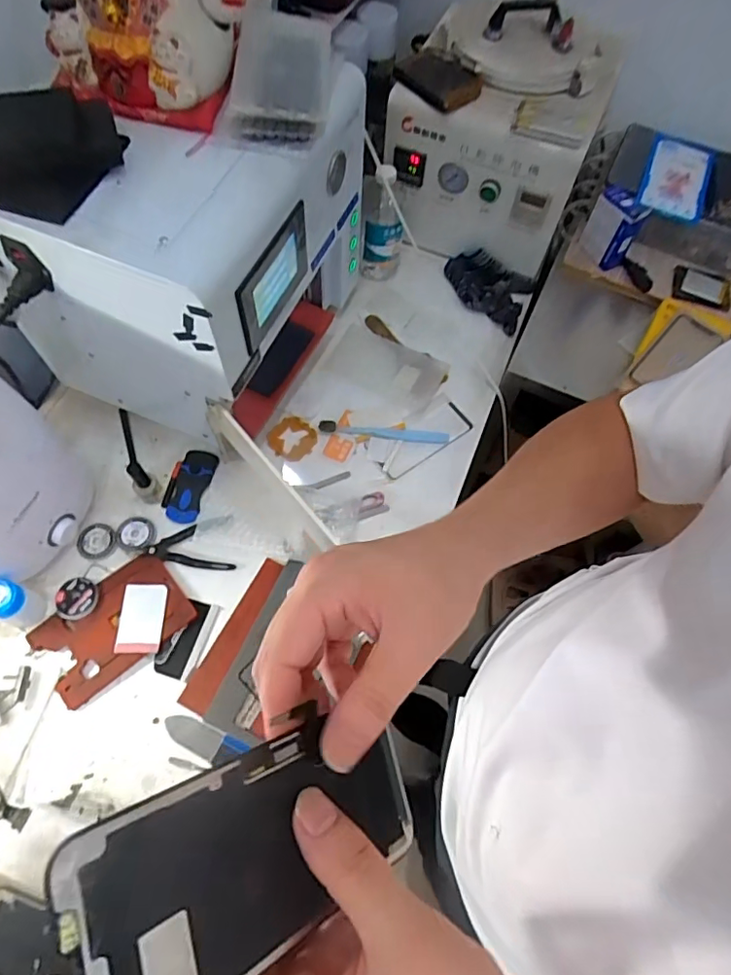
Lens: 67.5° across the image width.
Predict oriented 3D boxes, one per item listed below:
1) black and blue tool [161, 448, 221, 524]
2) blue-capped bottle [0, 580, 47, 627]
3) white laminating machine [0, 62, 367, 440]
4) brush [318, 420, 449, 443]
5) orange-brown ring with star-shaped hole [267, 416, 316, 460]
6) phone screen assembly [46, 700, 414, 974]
[{"bbox_3d":[-0.236,-0.007,0.735,0.051,0.016,0.106,10,64,1],"label":"black and blue tool"},{"bbox_3d":[-0.403,0.134,0.630,0.036,0.076,0.038,1,64,-3],"label":"blue-capped bottle"},{"bbox_3d":[-0.208,-0.280,0.688,0.287,0.328,0.330,24,65,8],"label":"white laminating machine"},{"bbox_3d":[0.026,-0.078,0.779,0.183,0.008,0.019,6,64,-1],"label":"brush"},{"bbox_3d":[-0.104,-0.069,0.780,0.064,0.010,0.064,1,64,-3],"label":"orange-brown ring with star-shaped hole"},{"bbox_3d":[-0.036,0.131,0.202,0.137,0.005,0.068,-6,77,-46],"label":"phone screen assembly"}]

